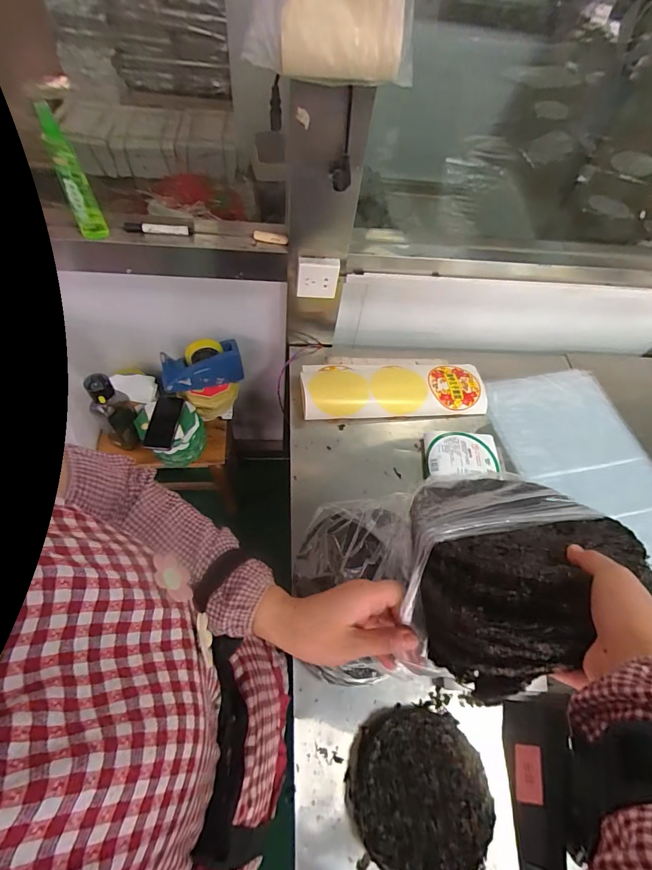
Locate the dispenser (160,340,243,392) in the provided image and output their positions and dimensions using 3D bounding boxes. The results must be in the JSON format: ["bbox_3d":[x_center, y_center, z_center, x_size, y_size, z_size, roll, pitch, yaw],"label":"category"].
[{"bbox_3d":[-0.336,-0.194,1.074,0.206,0.129,0.066,-5,27,-10],"label":"dispenser"}]

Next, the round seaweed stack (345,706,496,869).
[{"bbox_3d":[0.141,0.543,0.603,0.208,0.042,0.200,3,59,-5],"label":"round seaweed stack"}]

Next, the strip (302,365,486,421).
[{"bbox_3d":[0.178,-0.115,0.983,0.471,0.034,0.149,-2,68,-7],"label":"strip"}]

